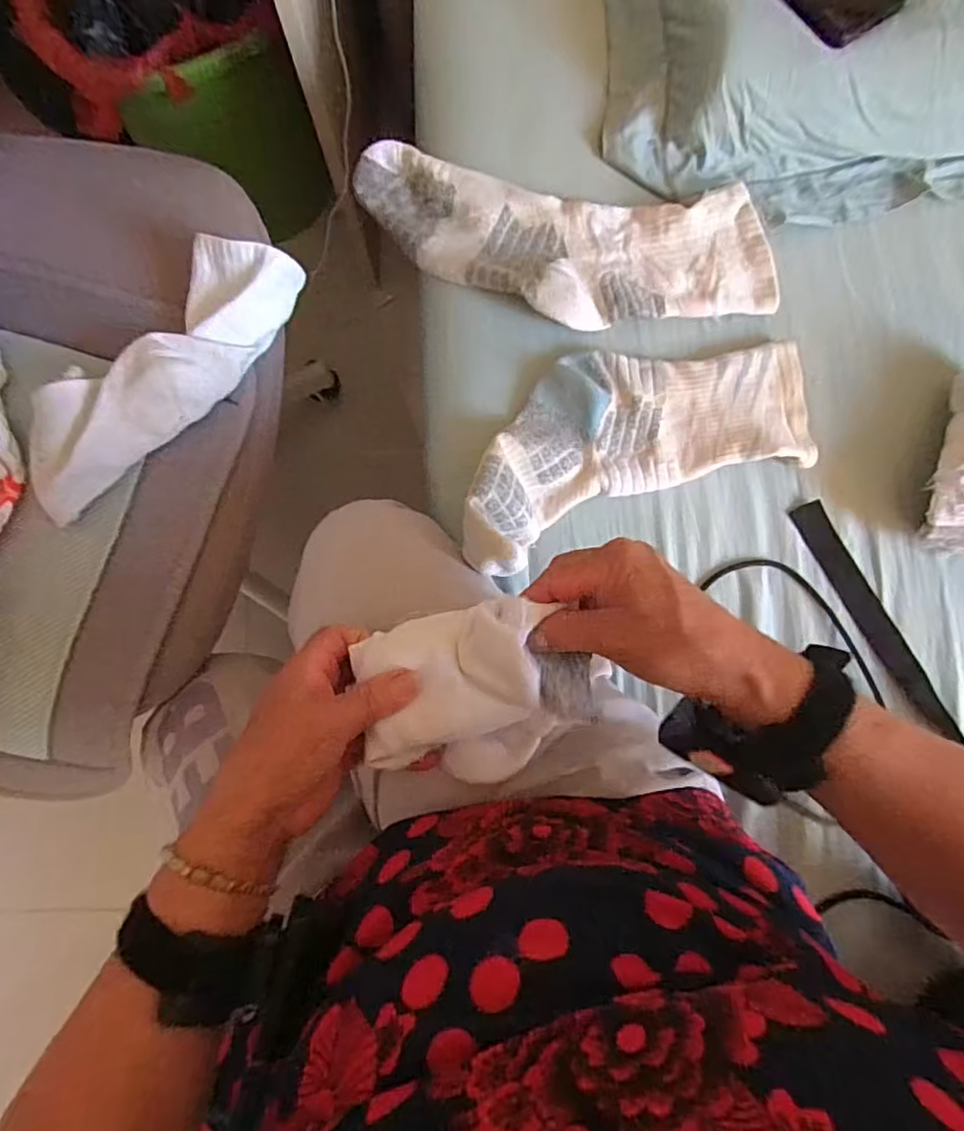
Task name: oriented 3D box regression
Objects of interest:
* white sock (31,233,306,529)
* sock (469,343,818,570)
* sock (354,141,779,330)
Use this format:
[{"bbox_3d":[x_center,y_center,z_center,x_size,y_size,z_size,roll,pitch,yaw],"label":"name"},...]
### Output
[{"bbox_3d":[-0.246,-0.150,0.474,0.077,0.051,0.260,39,85,5],"label":"white sock"},{"bbox_3d":[0.118,-0.107,0.472,0.306,0.071,0.137,-21,83,-2],"label":"sock"},{"bbox_3d":[0.070,-0.262,0.501,0.343,0.037,0.133,5,81,-2],"label":"sock"}]

